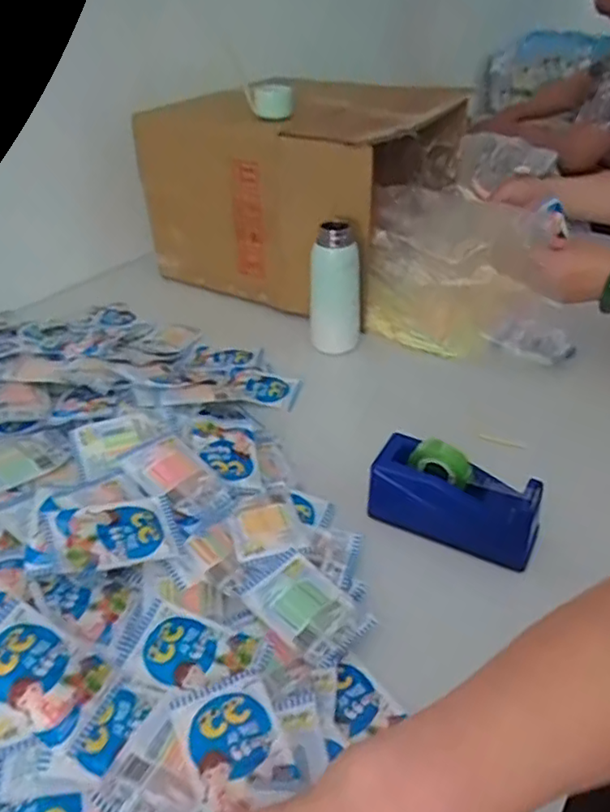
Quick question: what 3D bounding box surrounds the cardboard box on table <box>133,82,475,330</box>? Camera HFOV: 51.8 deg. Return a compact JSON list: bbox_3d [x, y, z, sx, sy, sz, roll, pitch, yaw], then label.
[{"bbox_3d":[-0.001,-0.351,1.008,0.379,0.266,0.341,20,40,25],"label":"cardboard box on table"}]

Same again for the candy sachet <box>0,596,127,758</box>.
[{"bbox_3d":[-0.183,0.180,0.430,0.100,0.010,0.065,32,39,7],"label":"candy sachet"}]

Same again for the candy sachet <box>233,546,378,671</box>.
[{"bbox_3d":[0.000,0.156,0.503,0.102,0.011,0.063,30,46,35],"label":"candy sachet"}]

